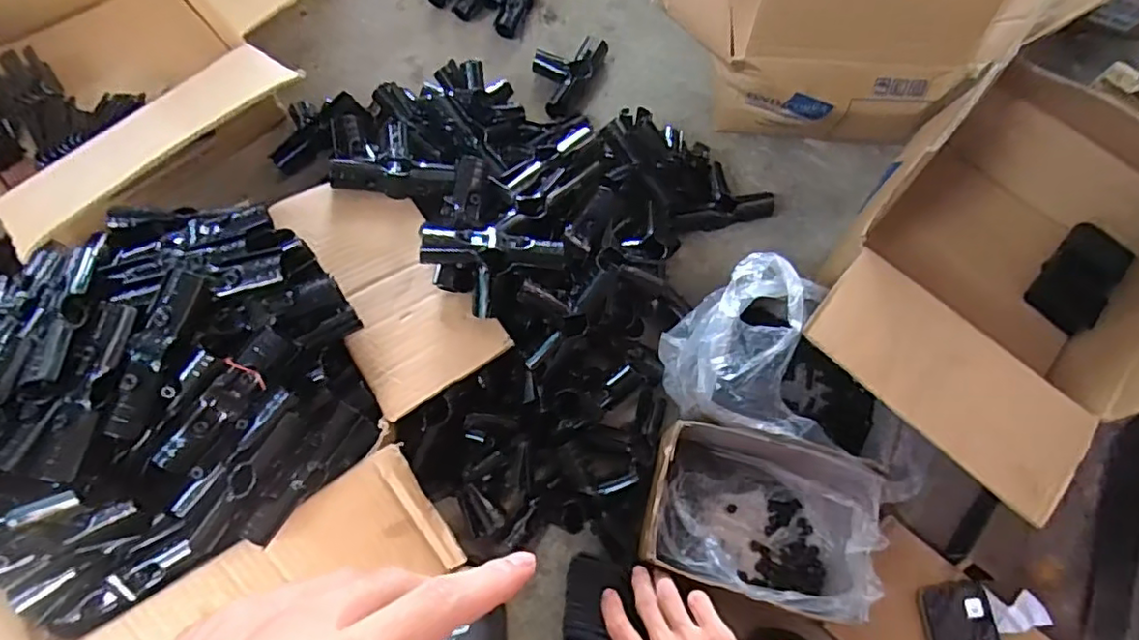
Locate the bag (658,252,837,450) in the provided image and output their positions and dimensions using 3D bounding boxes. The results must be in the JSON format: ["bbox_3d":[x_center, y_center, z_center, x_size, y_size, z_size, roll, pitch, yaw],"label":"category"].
[{"bbox_3d":[0.183,0.030,0.651,0.149,0.116,0.197,3,70,-1],"label":"bag"}]

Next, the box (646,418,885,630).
[{"bbox_3d":[0.193,0.194,0.612,0.224,0.102,0.159,15,70,3],"label":"box"}]

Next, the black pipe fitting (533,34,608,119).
[{"bbox_3d":[-0.011,-0.344,0.855,0.081,0.028,0.139,25,71,7],"label":"black pipe fitting"}]

